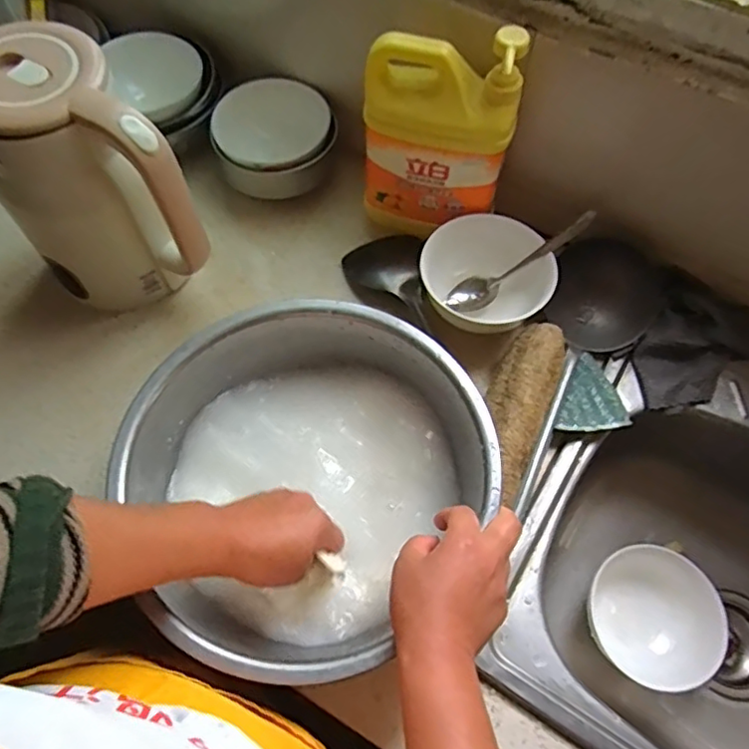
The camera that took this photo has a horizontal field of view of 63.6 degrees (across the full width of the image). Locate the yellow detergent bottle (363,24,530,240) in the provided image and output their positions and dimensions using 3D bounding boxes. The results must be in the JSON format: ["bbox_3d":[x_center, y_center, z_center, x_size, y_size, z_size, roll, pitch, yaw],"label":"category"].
[{"bbox_3d":[0.066,-0.245,0.612,0.144,0.217,0.078,13,53,9],"label":"yellow detergent bottle"}]

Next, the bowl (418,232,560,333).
[{"bbox_3d":[0.124,-0.110,0.639,0.140,0.069,0.125,22,67,11],"label":"bowl"}]

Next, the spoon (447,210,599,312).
[{"bbox_3d":[0.150,-0.118,0.631,0.168,0.020,0.035,-34,66,15],"label":"spoon"}]

